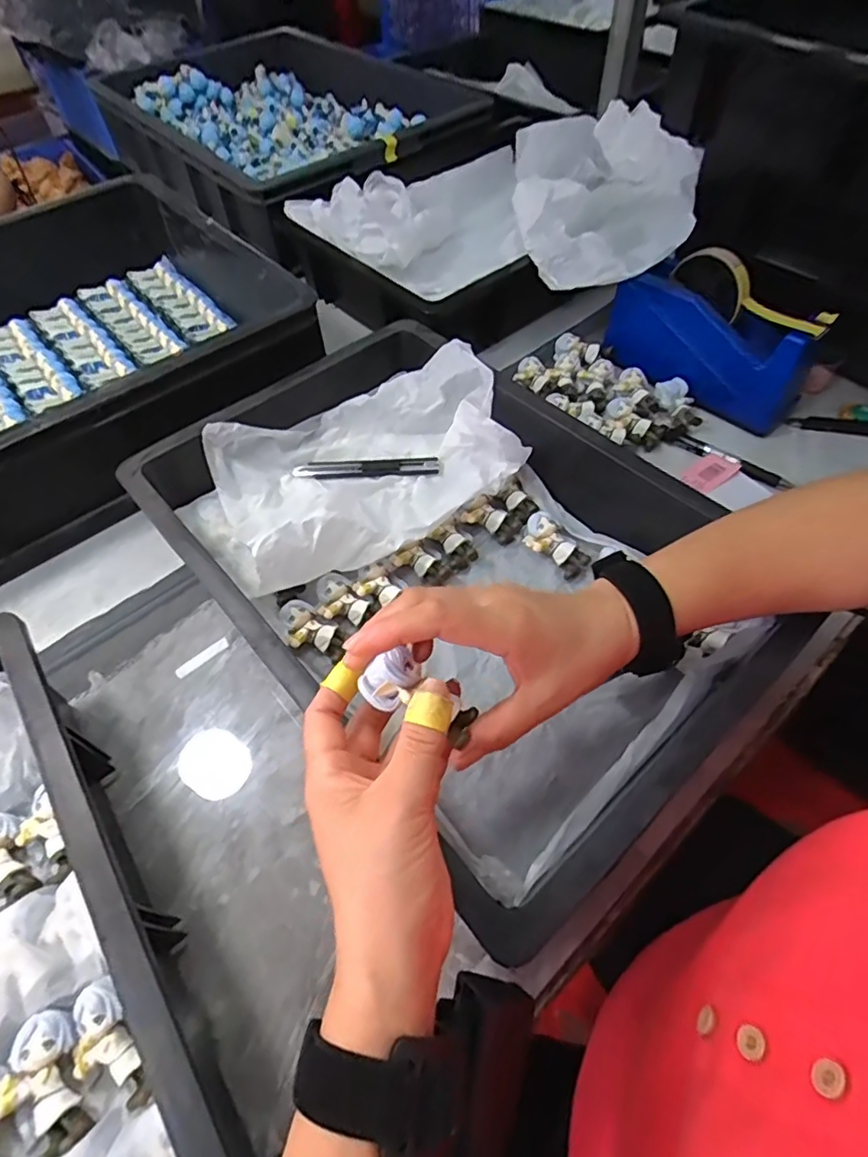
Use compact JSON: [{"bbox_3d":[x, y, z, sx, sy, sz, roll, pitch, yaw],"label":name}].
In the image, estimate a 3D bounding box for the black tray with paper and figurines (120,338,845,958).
[{"bbox_3d":[0.004,-0.021,0.448,0.310,0.095,0.456,-36,61,-21],"label":"black tray with paper and figurines"}]

